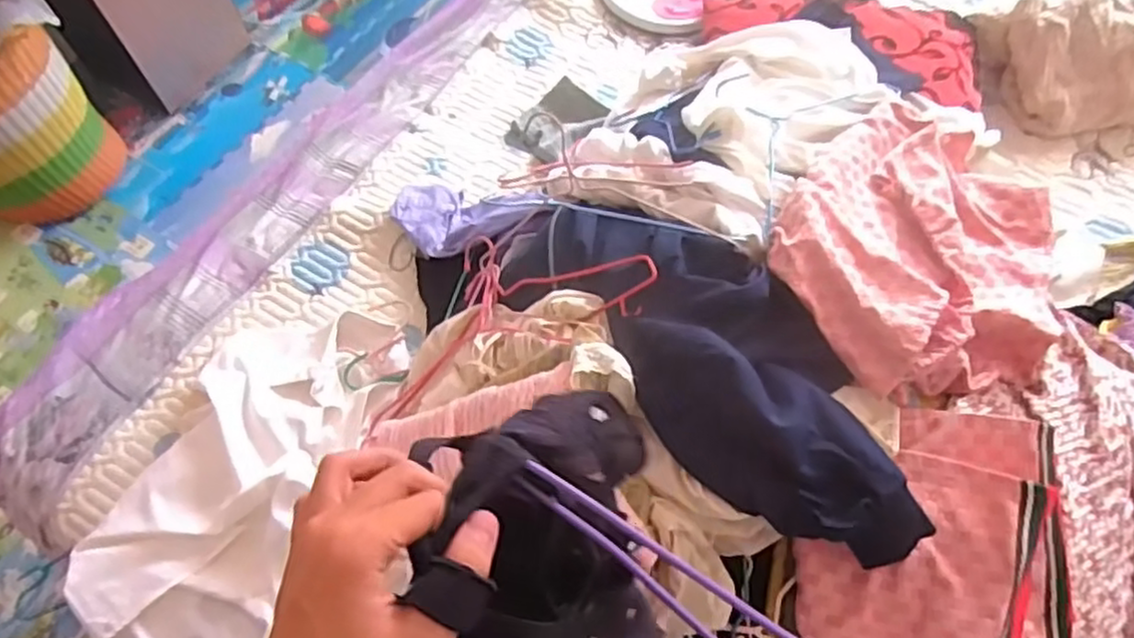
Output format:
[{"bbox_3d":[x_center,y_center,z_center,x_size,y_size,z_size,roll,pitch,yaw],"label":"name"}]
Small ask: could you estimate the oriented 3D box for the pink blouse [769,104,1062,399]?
[{"bbox_3d":[0.441,-0.096,0.874,0.449,0.134,0.350,-38,68,-18],"label":"pink blouse"}]

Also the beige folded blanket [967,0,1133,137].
[{"bbox_3d":[0.948,-0.444,1.249,0.463,0.144,0.206,-4,62,-1],"label":"beige folded blanket"}]

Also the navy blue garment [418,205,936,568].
[{"bbox_3d":[0.075,0.012,0.866,0.232,0.207,0.723,-37,53,-20],"label":"navy blue garment"}]

